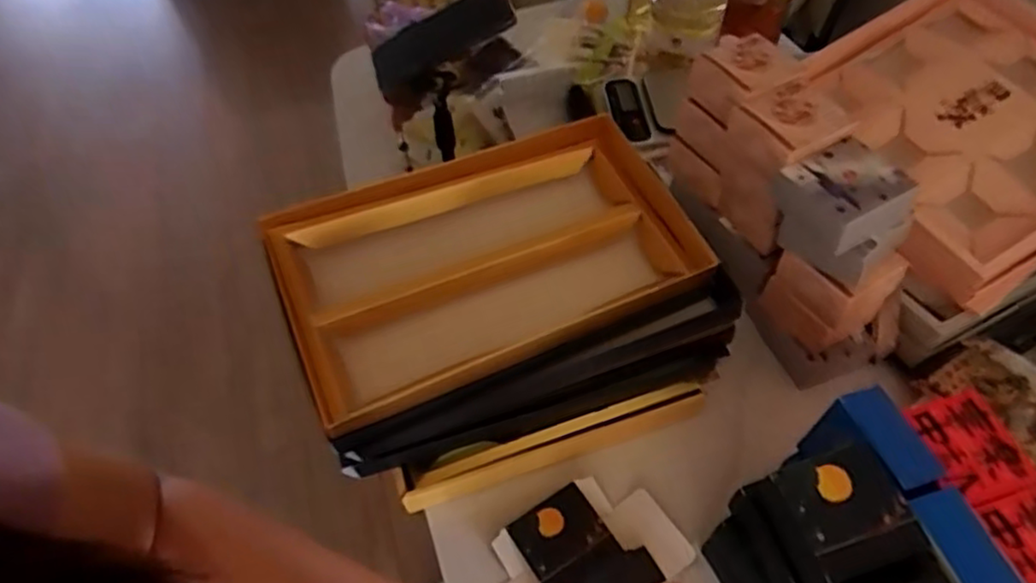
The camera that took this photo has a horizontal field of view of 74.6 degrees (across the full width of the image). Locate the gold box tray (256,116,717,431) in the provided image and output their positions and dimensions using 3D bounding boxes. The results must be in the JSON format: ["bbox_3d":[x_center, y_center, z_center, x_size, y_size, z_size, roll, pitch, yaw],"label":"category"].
[{"bbox_3d":[-0.026,-0.036,0.705,0.415,0.077,0.215,-21,82,-13],"label":"gold box tray"}]

